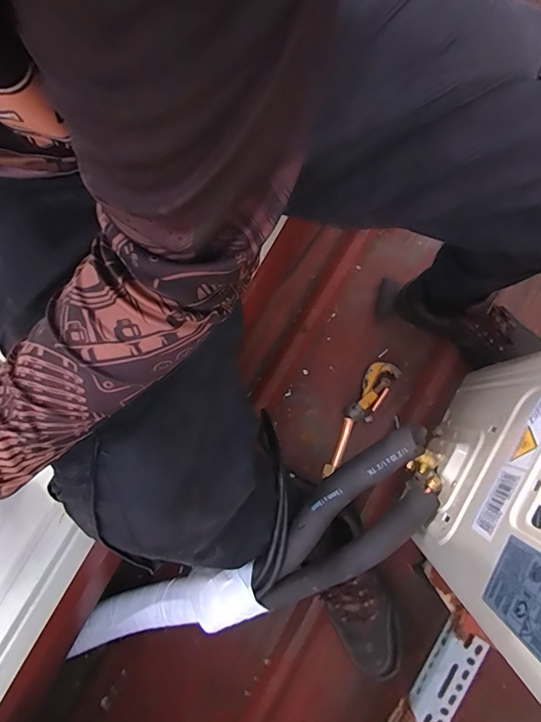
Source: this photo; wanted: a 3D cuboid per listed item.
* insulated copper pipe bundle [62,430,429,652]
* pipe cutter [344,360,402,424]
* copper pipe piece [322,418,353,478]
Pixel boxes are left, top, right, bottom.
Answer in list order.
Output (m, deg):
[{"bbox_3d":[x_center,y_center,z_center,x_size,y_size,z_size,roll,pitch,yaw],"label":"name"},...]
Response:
[{"bbox_3d":[-0.040,0.279,0.588,0.574,0.071,0.106,-35,80,20],"label":"insulated copper pipe bundle"},{"bbox_3d":[0.196,0.061,0.862,0.055,0.025,0.132,32,82,6],"label":"pipe cutter"},{"bbox_3d":[0.086,0.110,0.565,0.015,0.015,0.080,26,81,5],"label":"copper pipe piece"}]

